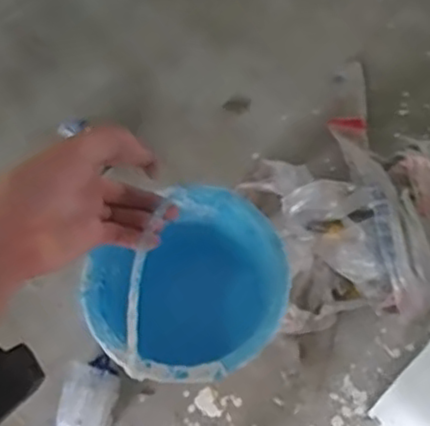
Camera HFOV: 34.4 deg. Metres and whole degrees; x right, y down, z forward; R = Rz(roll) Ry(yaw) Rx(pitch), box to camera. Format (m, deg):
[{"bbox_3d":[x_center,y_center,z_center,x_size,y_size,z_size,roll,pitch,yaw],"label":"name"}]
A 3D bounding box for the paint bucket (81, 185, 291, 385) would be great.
[{"bbox_3d":[-0.020,0.085,0.671,0.177,0.311,0.159,-39,73,-11],"label":"paint bucket"}]

